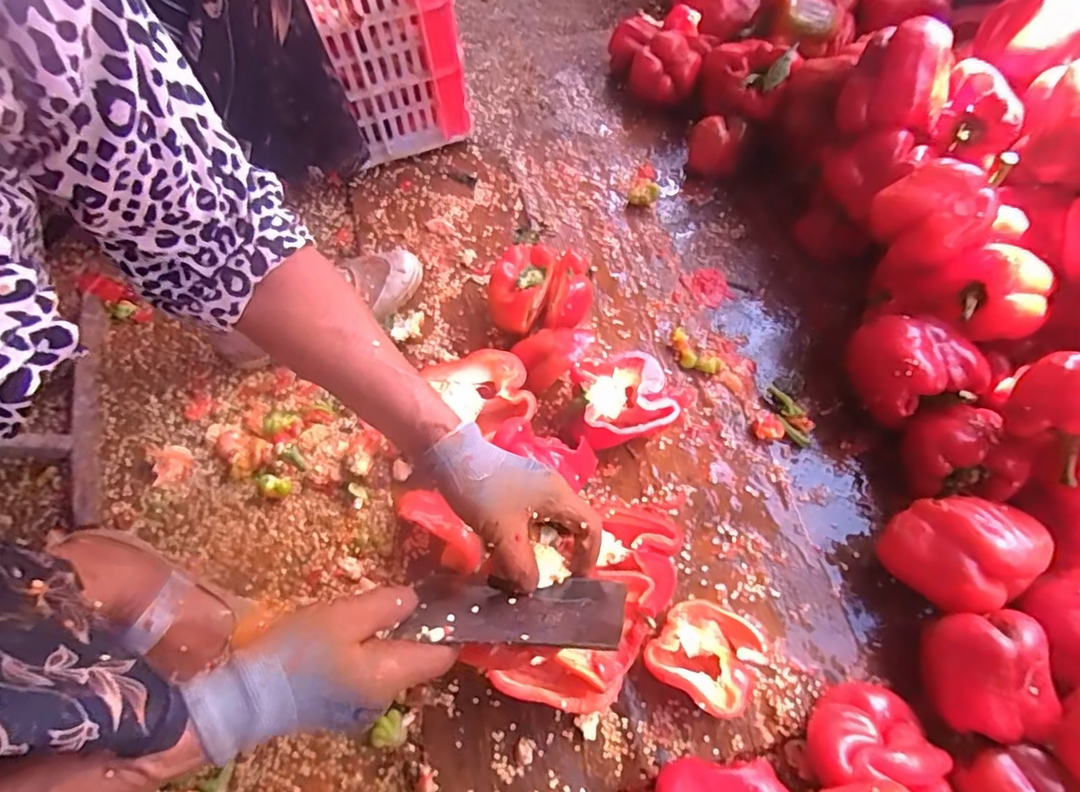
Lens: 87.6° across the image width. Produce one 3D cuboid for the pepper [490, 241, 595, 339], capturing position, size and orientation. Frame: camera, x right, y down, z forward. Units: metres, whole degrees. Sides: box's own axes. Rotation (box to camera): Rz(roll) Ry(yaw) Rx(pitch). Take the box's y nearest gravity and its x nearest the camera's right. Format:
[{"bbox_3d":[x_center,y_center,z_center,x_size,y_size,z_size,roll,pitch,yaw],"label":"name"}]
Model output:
[{"bbox_3d":[-0.001,-0.112,0.627,0.110,0.081,0.090,0,62,1],"label":"pepper"}]

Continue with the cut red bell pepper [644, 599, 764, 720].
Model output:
[{"bbox_3d":[0.140,0.213,0.474,0.076,0.053,0.083,33,69,16],"label":"cut red bell pepper"}]

